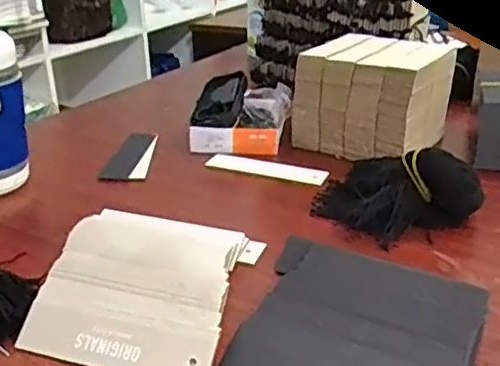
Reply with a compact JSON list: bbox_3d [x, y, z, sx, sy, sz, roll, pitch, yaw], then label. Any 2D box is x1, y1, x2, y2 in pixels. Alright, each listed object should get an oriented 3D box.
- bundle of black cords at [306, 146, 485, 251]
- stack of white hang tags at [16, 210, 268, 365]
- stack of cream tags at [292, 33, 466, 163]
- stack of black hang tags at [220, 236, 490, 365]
[{"bbox_3d":[0.117,0.005,0.535,0.143,0.065,0.086,14,28,29],"label":"bundle of black cords"},{"bbox_3d":[-0.075,0.068,0.424,0.131,0.030,0.158,4,24,10],"label":"stack of white hang tags"},{"bbox_3d":[0.138,-0.102,0.687,0.137,0.094,0.127,14,28,30],"label":"stack of cream tags"},{"bbox_3d":[0.063,0.088,0.381,0.139,0.032,0.132,13,27,28],"label":"stack of black hang tags"}]

